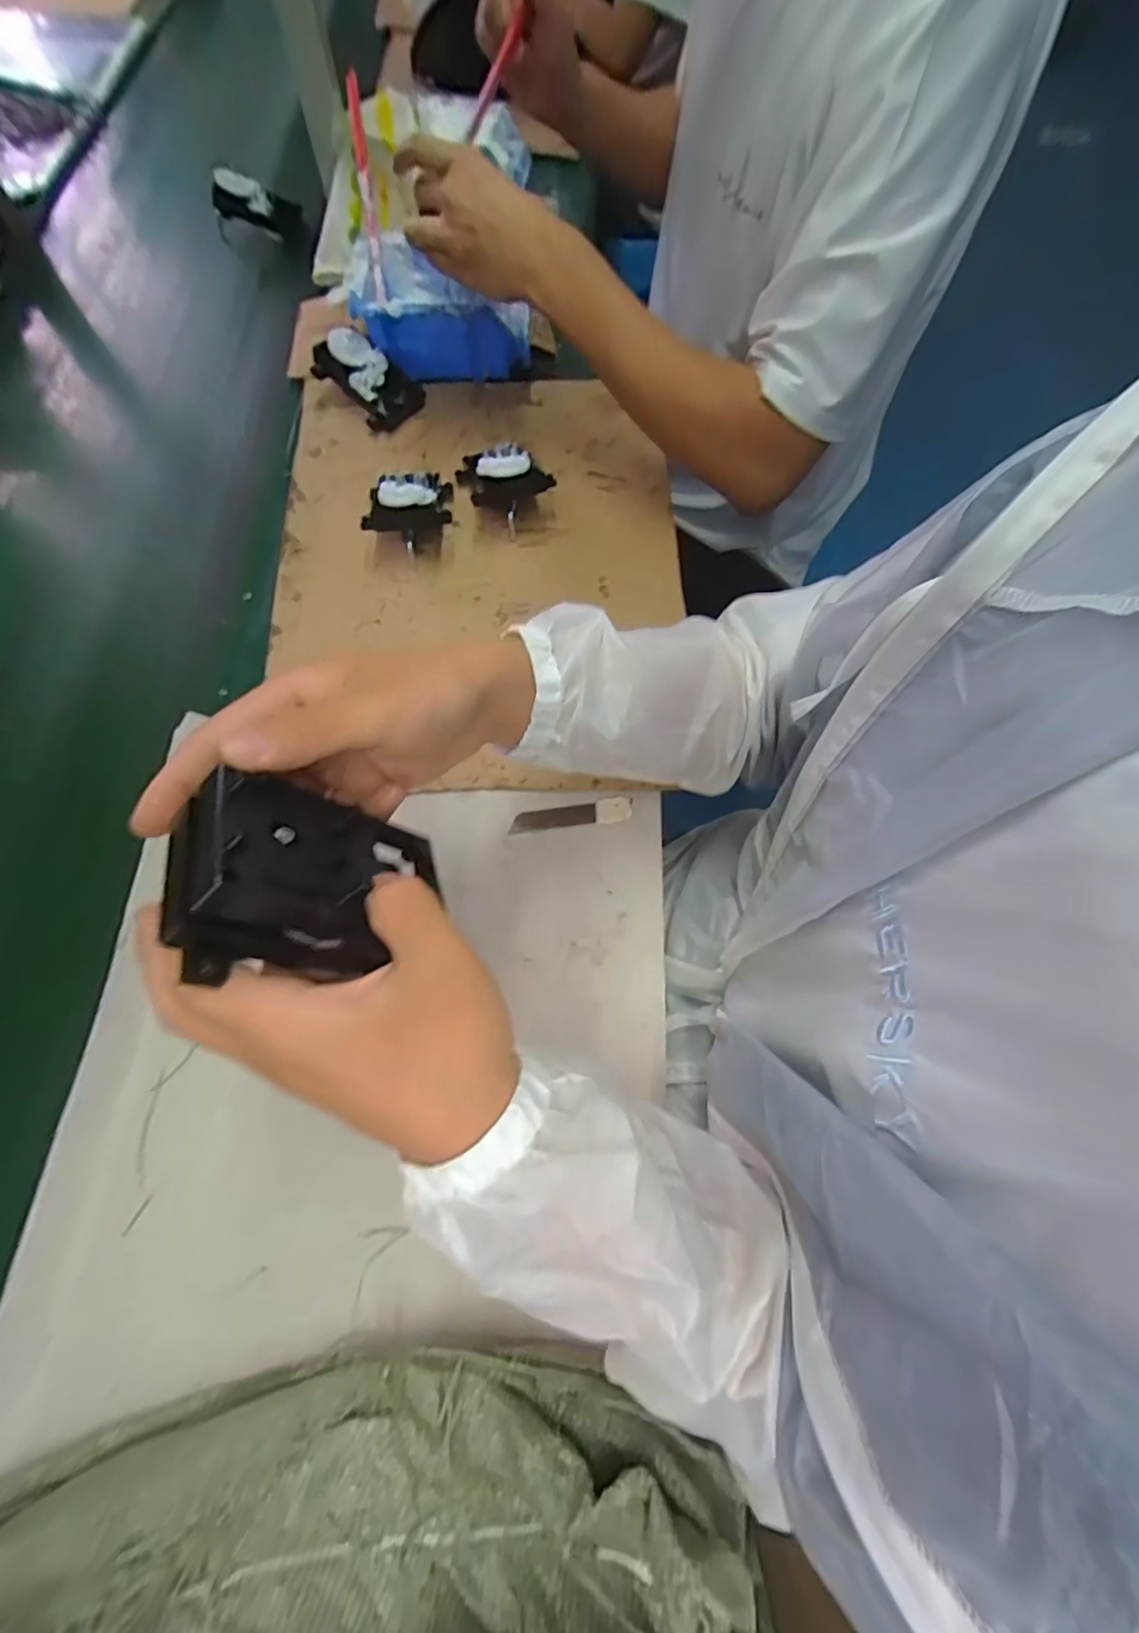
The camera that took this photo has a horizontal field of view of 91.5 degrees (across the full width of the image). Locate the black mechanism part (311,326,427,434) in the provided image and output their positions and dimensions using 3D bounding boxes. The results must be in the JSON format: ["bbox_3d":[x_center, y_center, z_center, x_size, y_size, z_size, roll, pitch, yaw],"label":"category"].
[{"bbox_3d":[-0.214,-0.473,0.595,0.100,0.048,0.080,38,69,13],"label":"black mechanism part"}]

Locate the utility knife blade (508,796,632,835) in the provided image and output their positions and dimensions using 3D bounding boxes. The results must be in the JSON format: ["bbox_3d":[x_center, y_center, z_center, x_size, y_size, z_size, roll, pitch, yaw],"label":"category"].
[{"bbox_3d":[0.001,-0.001,0.448,0.098,0.004,0.020,-8,69,-5],"label":"utility knife blade"}]

